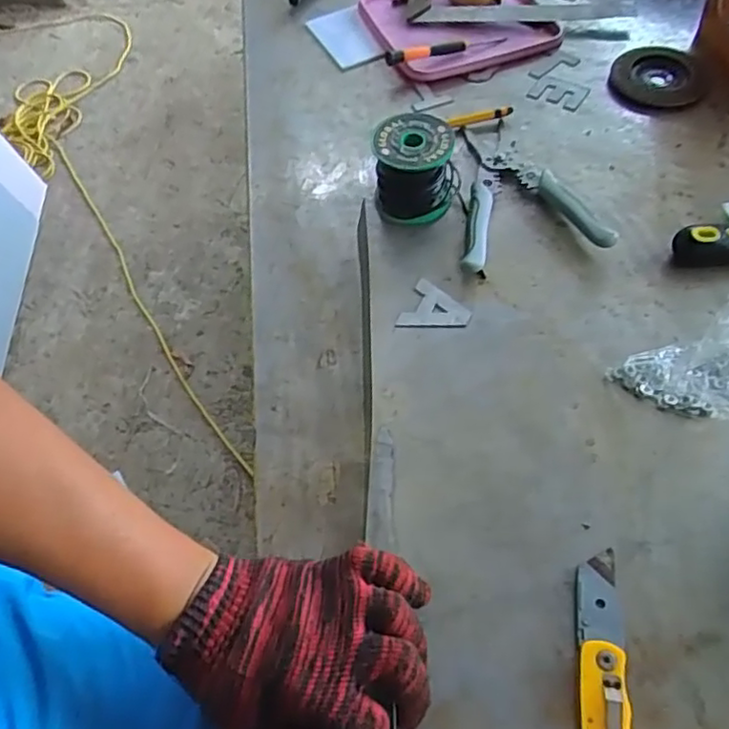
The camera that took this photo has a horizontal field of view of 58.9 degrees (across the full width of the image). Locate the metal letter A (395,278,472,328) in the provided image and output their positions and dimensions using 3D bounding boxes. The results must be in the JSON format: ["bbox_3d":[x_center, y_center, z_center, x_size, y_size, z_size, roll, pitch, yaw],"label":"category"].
[{"bbox_3d":[0.060,-0.044,0.529,0.052,0.004,0.050,20,60,16],"label":"metal letter A"}]

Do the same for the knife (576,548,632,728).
[{"bbox_3d":[0.137,0.180,0.371,0.029,0.014,0.141,3,57,5],"label":"knife"}]

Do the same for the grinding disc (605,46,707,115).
[{"bbox_3d":[0.309,-0.302,0.683,0.095,0.008,0.107,13,59,11],"label":"grinding disc"}]

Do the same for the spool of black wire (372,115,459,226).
[{"bbox_3d":[0.046,-0.172,0.572,0.075,0.071,0.066,4,57,6],"label":"spool of black wire"}]

